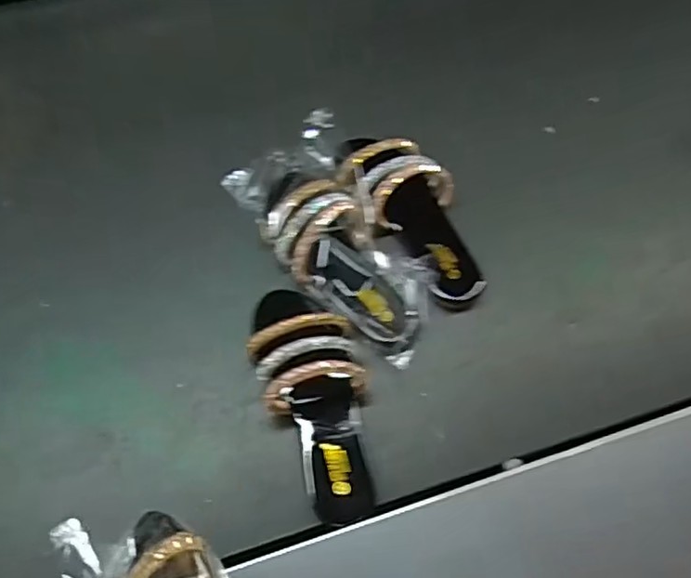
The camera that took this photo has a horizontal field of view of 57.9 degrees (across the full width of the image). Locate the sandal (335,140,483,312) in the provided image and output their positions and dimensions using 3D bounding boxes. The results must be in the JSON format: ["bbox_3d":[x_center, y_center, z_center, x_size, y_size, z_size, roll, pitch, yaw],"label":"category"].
[{"bbox_3d":[0.074,-0.088,0.694,0.108,0.059,0.228,-19,64,-10],"label":"sandal"}]

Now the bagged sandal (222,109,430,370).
[{"bbox_3d":[-0.012,-0.051,0.692,0.132,0.093,0.295,-27,66,-14],"label":"bagged sandal"}]

